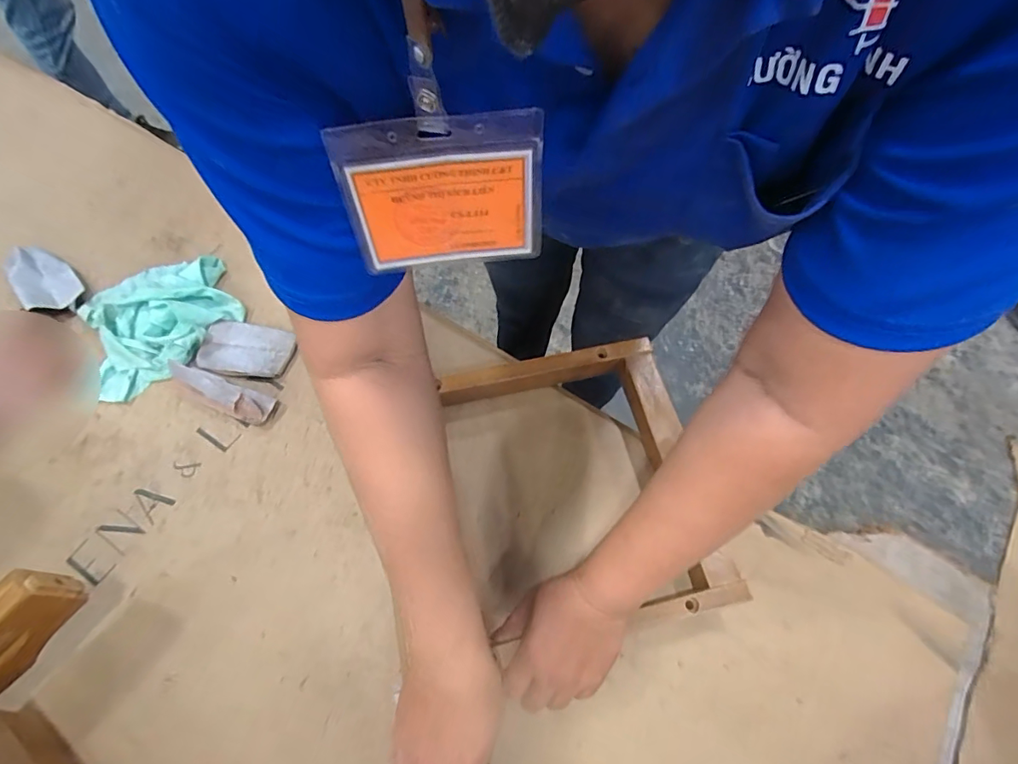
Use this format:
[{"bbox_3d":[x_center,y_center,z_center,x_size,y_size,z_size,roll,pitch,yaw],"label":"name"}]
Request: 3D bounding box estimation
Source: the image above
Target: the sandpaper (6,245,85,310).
[{"bbox_3d":[-0.566,-0.129,0.581,0.052,0.034,0.105,-39,73,-17],"label":"sandpaper"}]

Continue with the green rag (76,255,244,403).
[{"bbox_3d":[-0.420,-0.085,0.566,0.172,0.032,0.154,-36,72,-16],"label":"green rag"}]

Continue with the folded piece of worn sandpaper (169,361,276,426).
[{"bbox_3d":[-0.321,0.010,0.533,0.119,0.036,0.033,22,67,8],"label":"folded piece of worn sandpaper"}]

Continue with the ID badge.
[{"bbox_3d":[-0.032,-0.094,0.250,0.098,0.085,0.004,-7,55,-3],"label":"ID badge"}]

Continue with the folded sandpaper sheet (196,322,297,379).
[{"bbox_3d":[-0.307,-0.038,0.564,0.100,0.017,0.065,9,66,2],"label":"folded sandpaper sheet"}]

